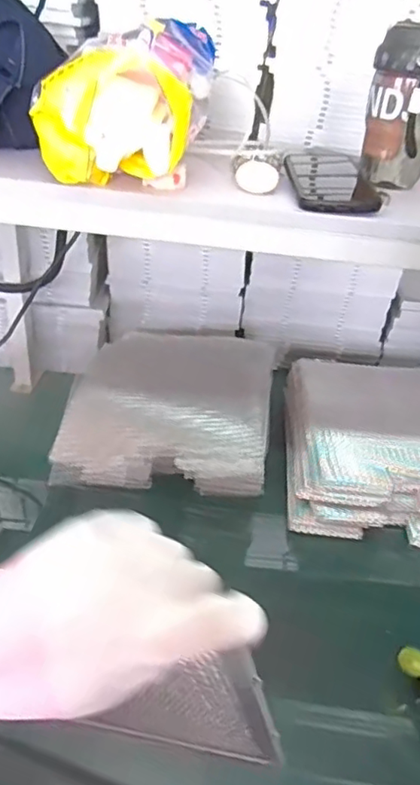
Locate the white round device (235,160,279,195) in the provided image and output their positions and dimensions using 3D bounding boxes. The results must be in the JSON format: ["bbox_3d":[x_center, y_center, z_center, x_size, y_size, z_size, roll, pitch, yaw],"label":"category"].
[{"bbox_3d":[0.051,-0.231,0.619,0.045,0.025,0.039,6,33,1],"label":"white round device"}]

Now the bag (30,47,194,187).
[{"bbox_3d":[-0.098,-0.263,0.555,0.102,0.109,0.141,-23,43,-35],"label":"bag"}]

